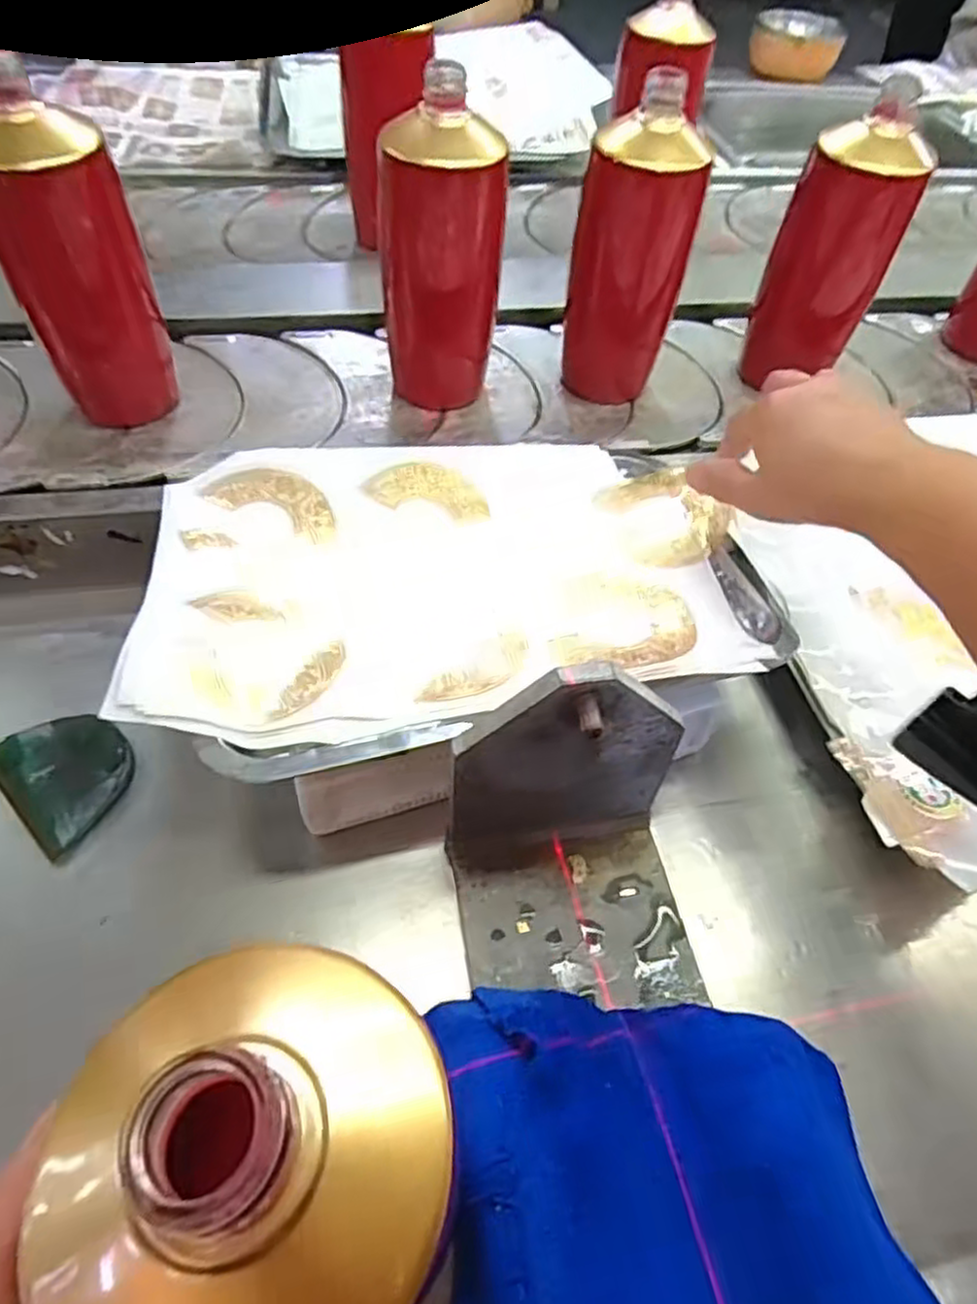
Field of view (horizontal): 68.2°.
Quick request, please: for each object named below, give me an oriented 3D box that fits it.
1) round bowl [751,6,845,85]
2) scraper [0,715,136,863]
[{"bbox_3d":[0.502,-0.988,1.179,0.148,0.073,0.153,18,54,8],"label":"round bowl"},{"bbox_3d":[-0.219,0.060,0.374,0.077,0.012,0.058,38,59,21],"label":"scraper"}]

